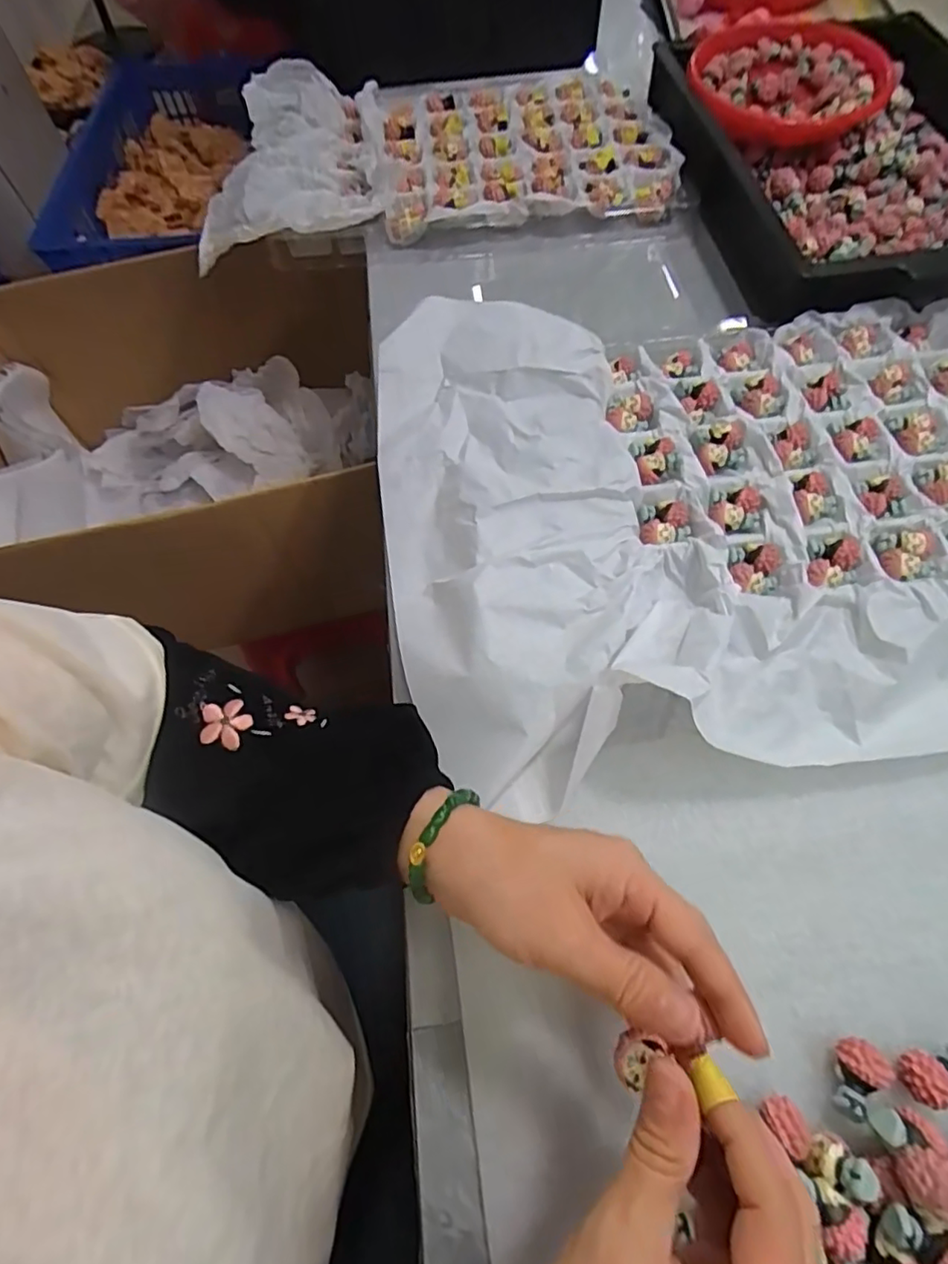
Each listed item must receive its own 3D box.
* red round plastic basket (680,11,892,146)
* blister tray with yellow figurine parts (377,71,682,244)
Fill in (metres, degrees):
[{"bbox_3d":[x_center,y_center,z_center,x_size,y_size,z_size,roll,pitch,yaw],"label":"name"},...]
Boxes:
[{"bbox_3d":[0.310,-0.541,0.577,0.178,0.042,0.209,26,67,11],"label":"red round plastic basket"},{"bbox_3d":[0.047,-0.494,0.594,0.270,0.031,0.257,-5,63,0],"label":"blister tray with yellow figurine parts"}]

